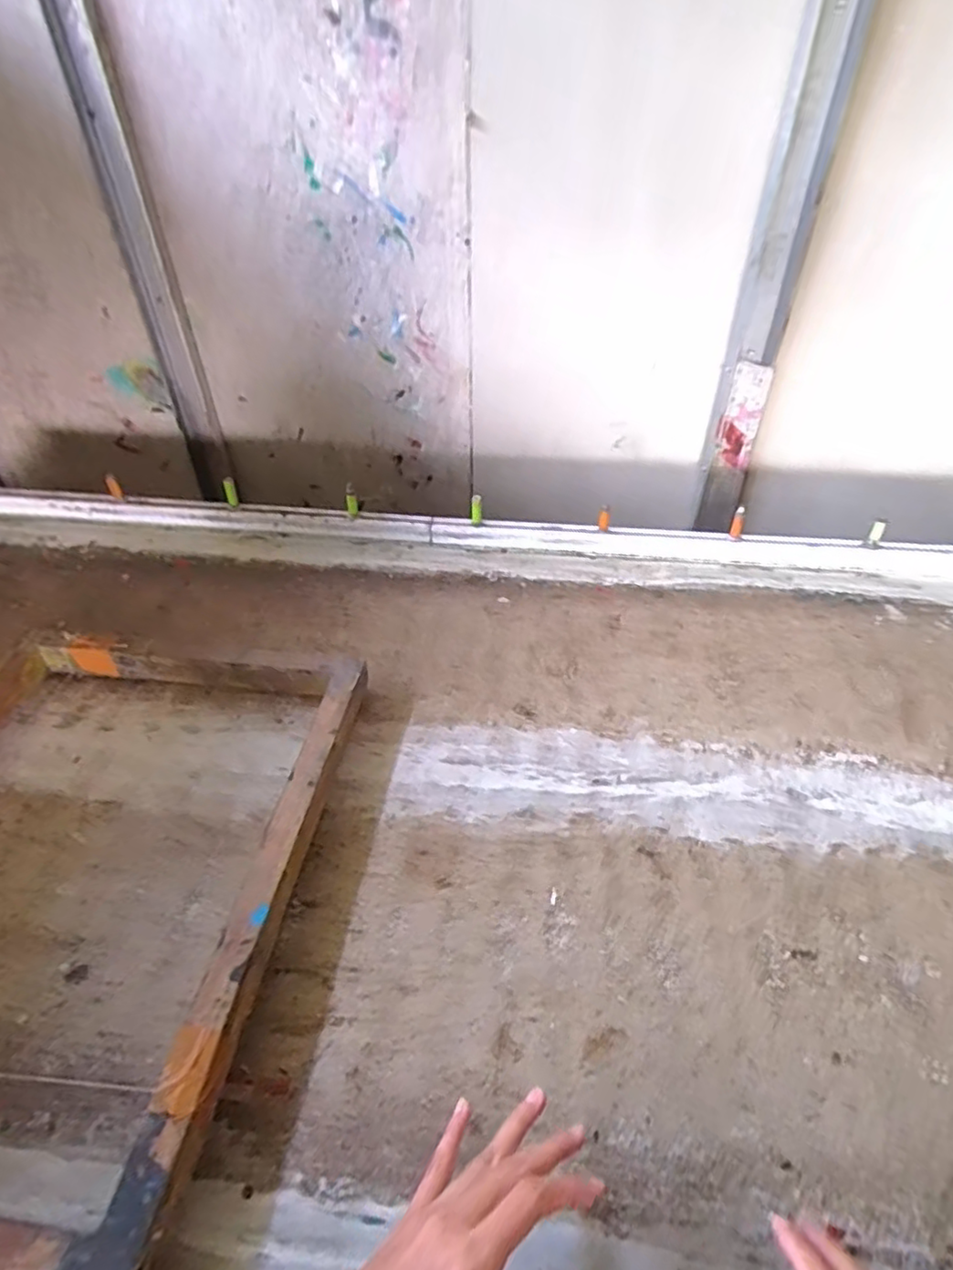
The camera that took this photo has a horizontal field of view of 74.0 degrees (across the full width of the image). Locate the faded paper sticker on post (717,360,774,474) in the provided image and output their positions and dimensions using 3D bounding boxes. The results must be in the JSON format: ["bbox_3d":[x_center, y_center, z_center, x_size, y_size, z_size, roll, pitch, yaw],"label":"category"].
[{"bbox_3d":[0.492,-0.402,1.170,0.071,0.187,0.008,9,36,7],"label":"faded paper sticker on post"}]

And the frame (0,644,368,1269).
[{"bbox_3d":[-0.357,0.198,0.547,0.416,0.065,0.495,4,41,5],"label":"frame"}]

